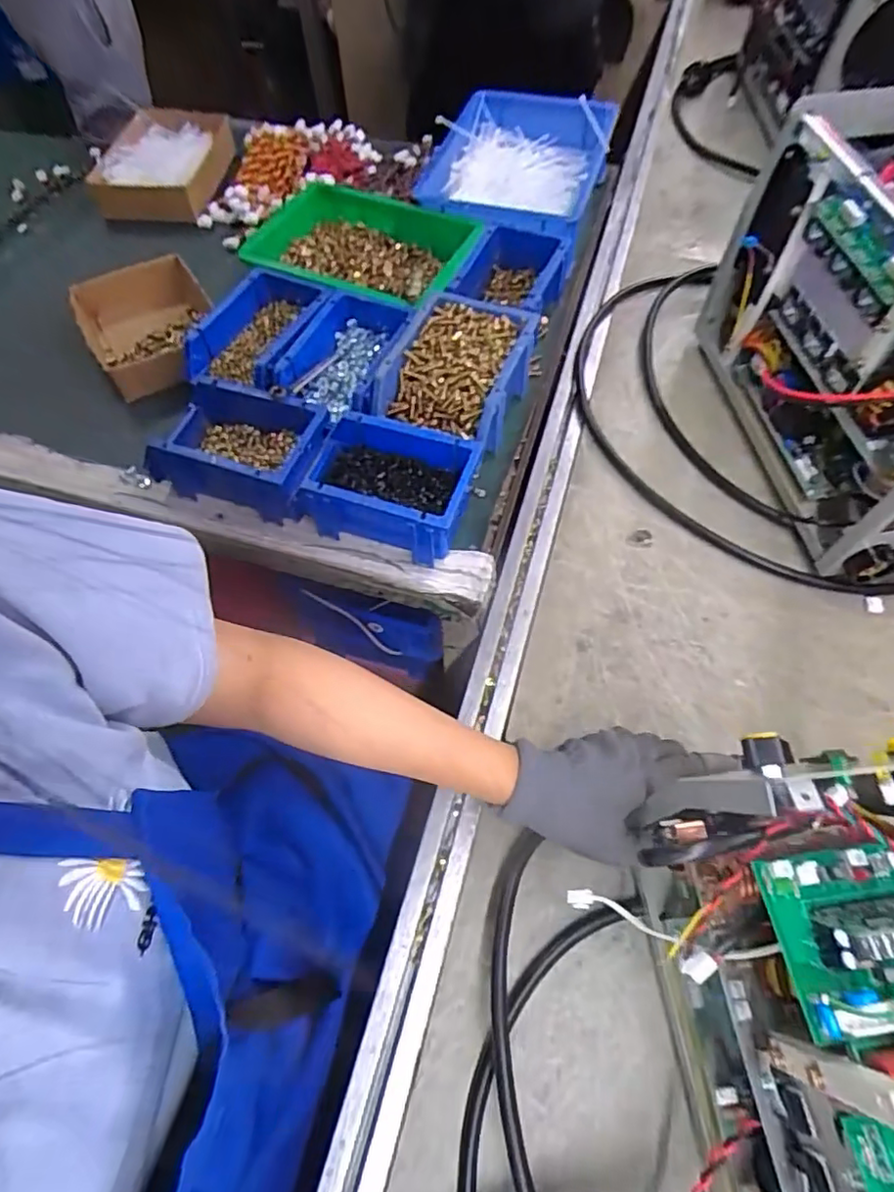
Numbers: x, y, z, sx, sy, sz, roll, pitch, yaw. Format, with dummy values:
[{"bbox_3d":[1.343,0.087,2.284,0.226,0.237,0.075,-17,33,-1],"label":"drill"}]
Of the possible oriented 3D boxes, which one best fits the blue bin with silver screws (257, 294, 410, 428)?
[{"bbox_3d":[-0.111,-0.244,0.622,0.117,0.060,0.165,12,63,8],"label":"blue bin with silver screws"}]

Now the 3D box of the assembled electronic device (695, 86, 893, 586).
[{"bbox_3d":[0.399,-0.224,0.543,0.170,0.235,0.370,-8,62,-3],"label":"assembled electronic device"}]

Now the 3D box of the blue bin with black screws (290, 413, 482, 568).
[{"bbox_3d":[-0.058,-0.101,0.552,0.159,0.070,0.106,12,63,8],"label":"blue bin with black screws"}]

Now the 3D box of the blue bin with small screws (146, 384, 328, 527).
[{"bbox_3d":[-0.204,-0.144,0.574,0.178,0.068,0.098,16,64,10],"label":"blue bin with small screws"}]

